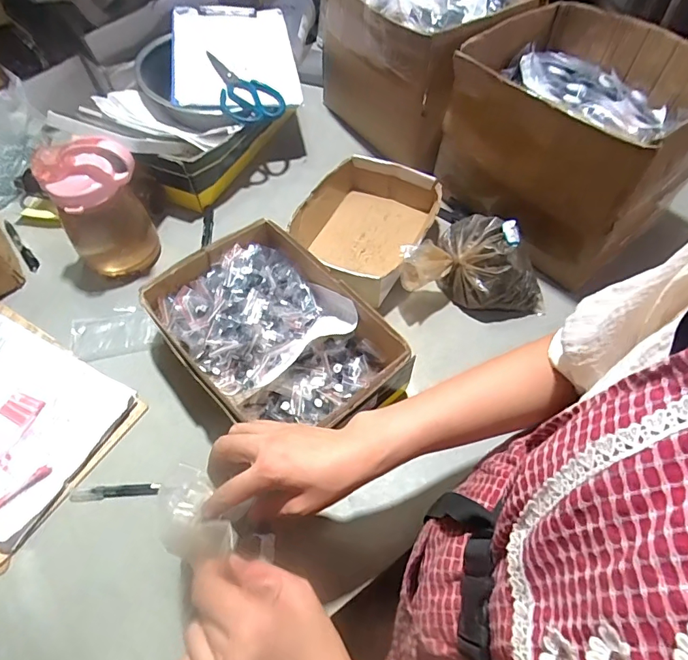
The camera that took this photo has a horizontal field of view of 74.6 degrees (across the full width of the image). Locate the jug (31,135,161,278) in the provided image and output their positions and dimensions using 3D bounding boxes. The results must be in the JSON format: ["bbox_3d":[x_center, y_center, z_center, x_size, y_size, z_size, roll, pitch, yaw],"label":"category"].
[{"bbox_3d":[-0.353,-0.174,0.653,0.097,0.197,0.108,32,63,19],"label":"jug"}]

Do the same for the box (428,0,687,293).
[{"bbox_3d":[0.341,-0.286,0.694,0.302,0.260,0.323,-39,65,-22],"label":"box"}]

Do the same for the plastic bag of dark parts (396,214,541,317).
[{"bbox_3d":[0.186,-0.105,0.661,0.208,0.094,0.142,2,57,2],"label":"plastic bag of dark parts"}]

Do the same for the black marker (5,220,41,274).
[{"bbox_3d":[-0.525,-0.138,0.733,0.016,0.008,0.129,-36,64,-20],"label":"black marker"}]

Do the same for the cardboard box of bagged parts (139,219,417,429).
[{"bbox_3d":[-0.093,0.014,0.578,0.213,0.091,0.303,-37,64,-21],"label":"cardboard box of bagged parts"}]

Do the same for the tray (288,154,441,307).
[{"bbox_3d":[0.032,-0.163,0.716,0.196,0.075,0.254,21,60,14],"label":"tray"}]

